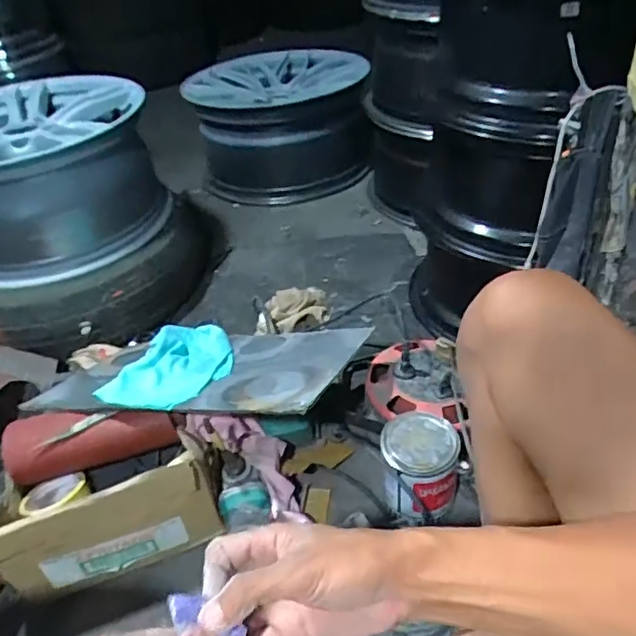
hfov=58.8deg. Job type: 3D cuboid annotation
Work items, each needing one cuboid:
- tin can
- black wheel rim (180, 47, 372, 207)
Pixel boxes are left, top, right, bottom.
[{"bbox_3d":[0.140,0.205,0.783,0.098,0.101,0.103,-1,38,5],"label":"tin can"},{"bbox_3d":[-0.109,-0.595,1.697,0.482,0.295,0.558,-5,38,1],"label":"black wheel rim"}]

